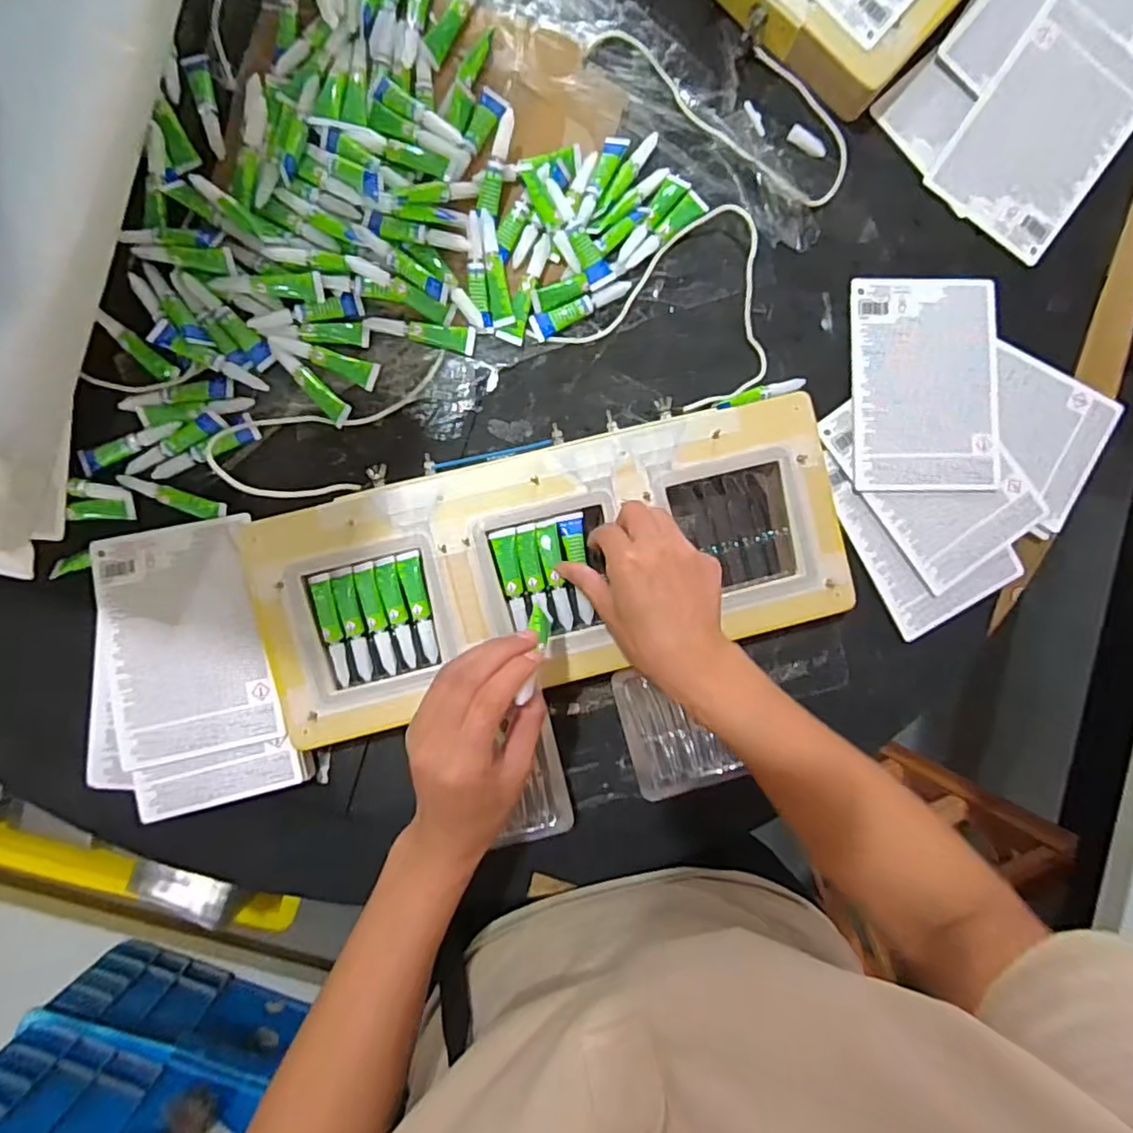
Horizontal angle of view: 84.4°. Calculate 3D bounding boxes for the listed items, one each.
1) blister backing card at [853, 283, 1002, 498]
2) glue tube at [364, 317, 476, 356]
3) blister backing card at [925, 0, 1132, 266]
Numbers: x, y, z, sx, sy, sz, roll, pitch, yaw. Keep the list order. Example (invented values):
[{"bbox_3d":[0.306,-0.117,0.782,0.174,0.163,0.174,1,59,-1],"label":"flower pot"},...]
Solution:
[{"bbox_3d":[0.286,-0.144,0.497,0.114,0.006,0.167,1,88,-1],"label":"blister backing card"},{"bbox_3d":[-0.110,-0.178,0.475,0.080,0.007,0.018,9,91,-3],"label":"glue tube"},{"bbox_3d":[0.380,-0.347,0.494,0.114,0.007,0.174,33,95,-5],"label":"blister backing card"}]

